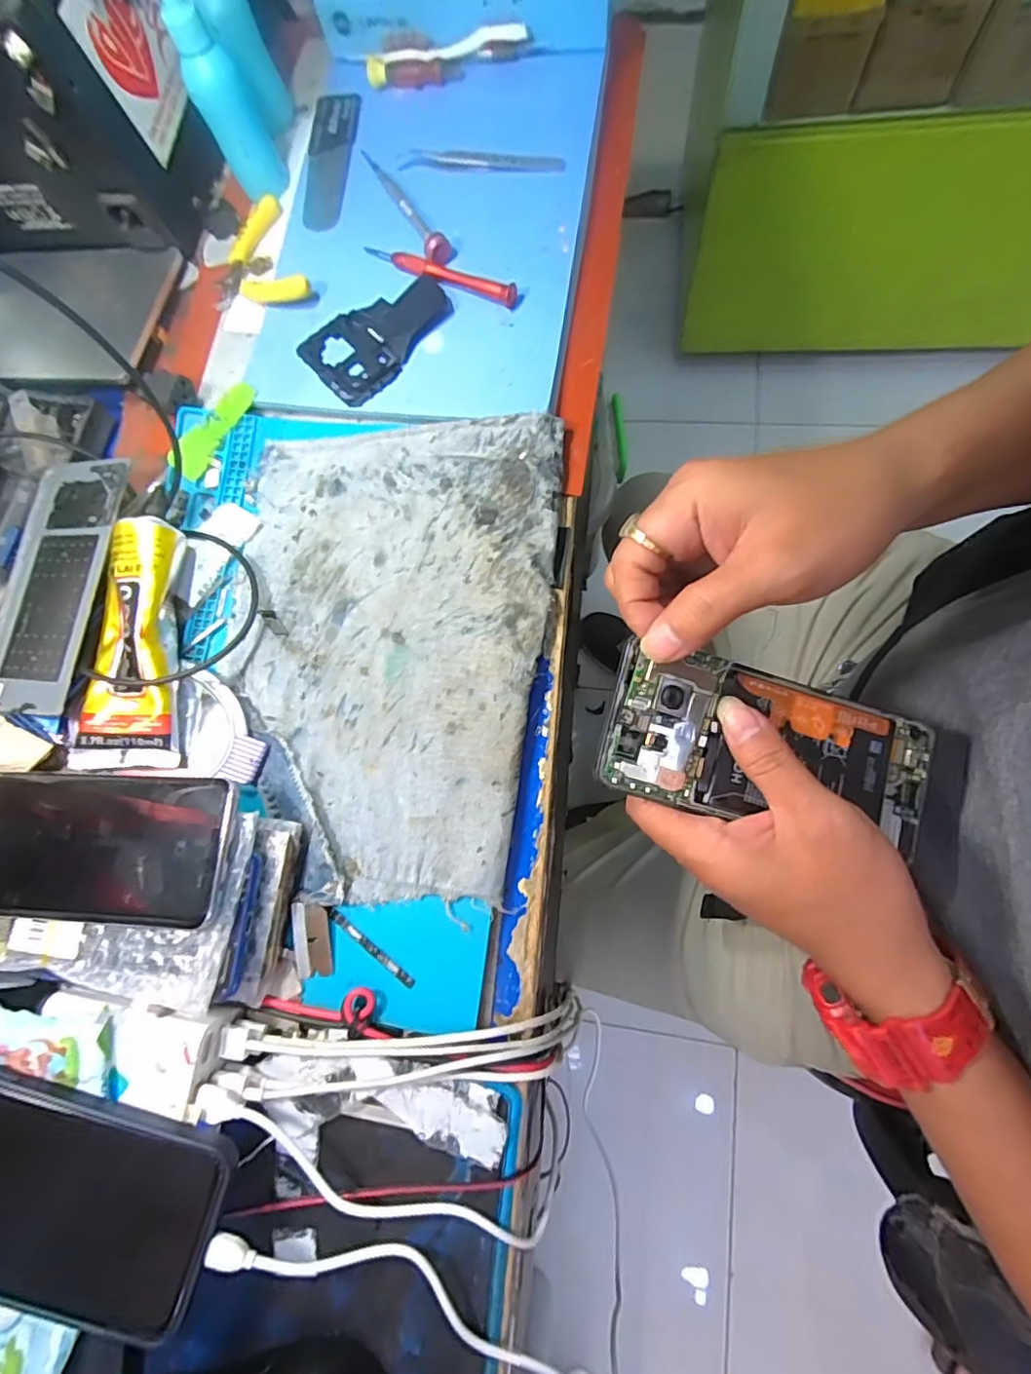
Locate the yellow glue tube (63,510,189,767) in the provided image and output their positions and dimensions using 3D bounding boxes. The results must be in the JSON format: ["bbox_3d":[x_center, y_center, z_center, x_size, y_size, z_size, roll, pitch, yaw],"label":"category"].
[{"bbox_3d":[-0.225,-0.025,0.321,0.058,0.025,0.140,-7,77,5],"label":"yellow glue tube"}]

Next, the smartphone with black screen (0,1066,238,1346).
[{"bbox_3d":[-0.212,0.225,0.247,0.156,0.011,0.080,18,79,1],"label":"smartphone with black screen"}]

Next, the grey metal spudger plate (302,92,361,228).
[{"bbox_3d":[-0.135,-0.383,0.405,0.035,0.004,0.119,4,79,8],"label":"grey metal spudger plate"}]

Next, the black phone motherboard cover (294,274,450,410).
[{"bbox_3d":[-0.090,-0.234,0.368,0.097,0.006,0.066,-41,76,-3],"label":"black phone motherboard cover"}]

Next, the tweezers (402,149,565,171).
[{"bbox_3d":[-0.023,-0.362,0.385,0.111,0.006,0.015,2,78,8],"label":"tweezers"}]

